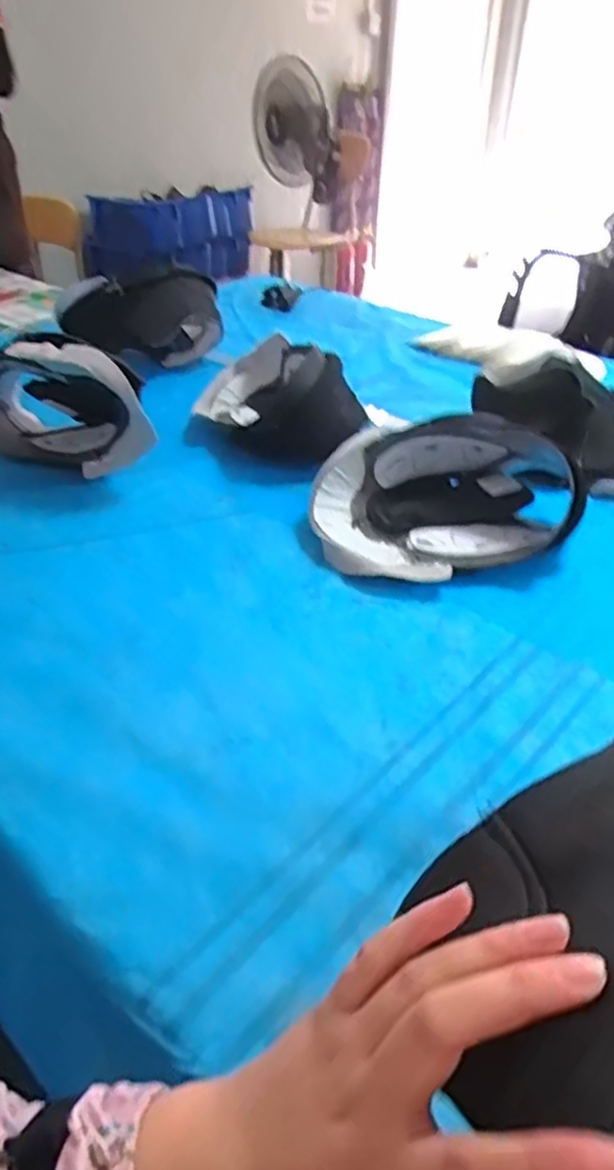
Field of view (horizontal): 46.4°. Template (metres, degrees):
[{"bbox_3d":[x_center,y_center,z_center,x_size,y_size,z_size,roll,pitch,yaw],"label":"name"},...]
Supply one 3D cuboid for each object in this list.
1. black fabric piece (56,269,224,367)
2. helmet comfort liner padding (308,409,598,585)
[{"bbox_3d":[-0.294,-0.454,1.219,0.291,0.144,0.085,-1,37,0],"label":"black fabric piece"},{"bbox_3d":[0.144,-0.092,0.748,0.267,0.113,0.186,-8,38,-10],"label":"helmet comfort liner padding"}]

